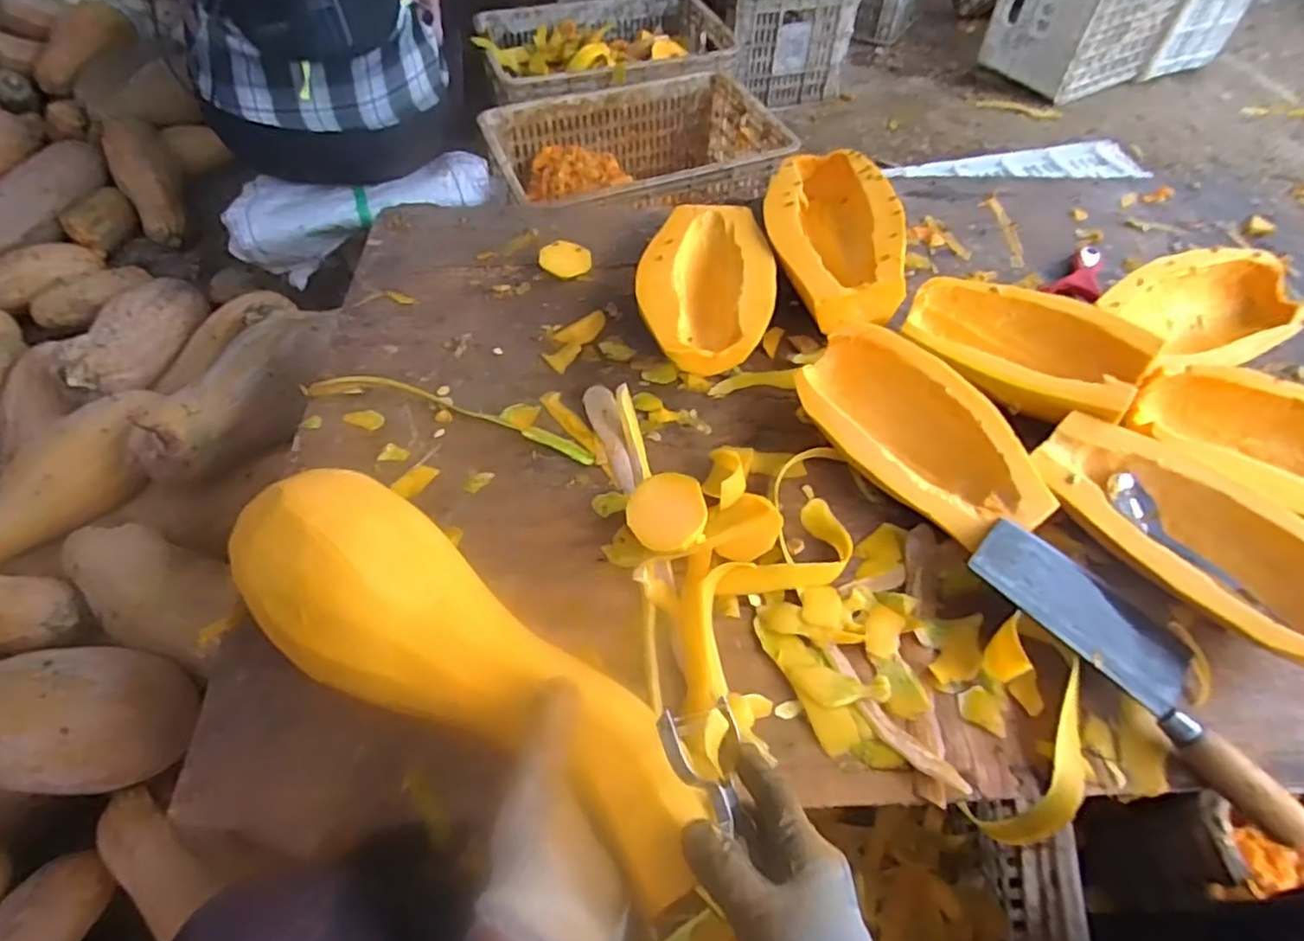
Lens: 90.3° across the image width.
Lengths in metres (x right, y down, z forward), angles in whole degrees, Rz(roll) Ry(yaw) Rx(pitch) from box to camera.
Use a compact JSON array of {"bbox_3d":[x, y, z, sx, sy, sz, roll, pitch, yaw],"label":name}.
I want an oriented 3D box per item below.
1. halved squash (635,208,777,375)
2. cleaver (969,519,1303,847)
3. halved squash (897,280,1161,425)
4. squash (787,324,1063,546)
[{"bbox_3d":[0.058,-0.204,0.708,0.141,0.067,0.309,4,54,3],"label":"halved squash"},{"bbox_3d":[0.372,0.142,0.501,0.091,0.028,0.261,-29,67,-35],"label":"cleaver"},{"bbox_3d":[0.364,-0.126,0.649,0.215,0.059,0.125,31,60,21],"label":"halved squash"},{"bbox_3d":[0.240,-0.033,0.591,0.109,0.071,0.236,-34,61,-22],"label":"squash"}]

